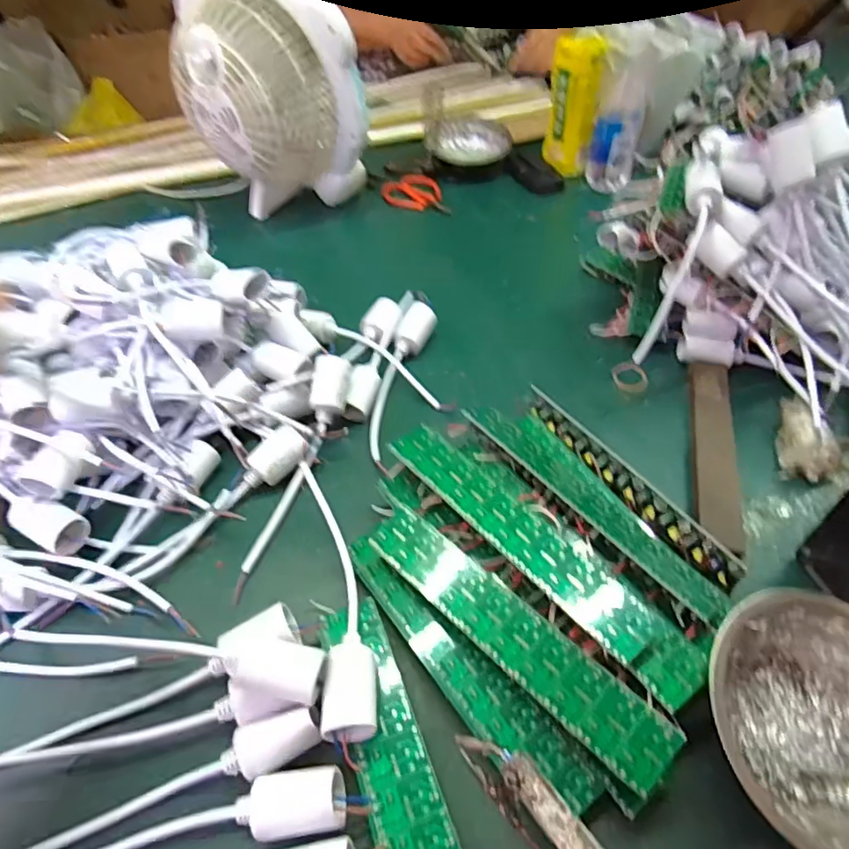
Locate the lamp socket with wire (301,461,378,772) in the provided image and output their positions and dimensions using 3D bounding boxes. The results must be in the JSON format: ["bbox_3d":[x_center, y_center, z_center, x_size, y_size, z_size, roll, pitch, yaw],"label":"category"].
[{"bbox_3d":[-0.054,0.108,0.359,0.031,0.031,0.188,-9,48,-8],"label":"lamp socket with wire"}]

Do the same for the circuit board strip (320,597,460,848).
[{"bbox_3d":[-0.012,0.189,0.294,0.038,0.004,0.202,-18,50,-12],"label":"circuit board strip"}]

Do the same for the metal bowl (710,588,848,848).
[{"bbox_3d":[0.210,0.161,0.294,0.124,0.064,0.123,0,48,0],"label":"metal bowl"}]

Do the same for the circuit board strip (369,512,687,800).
[{"bbox_3d":[0.046,0.118,0.325,0.201,0.007,0.040,35,73,30],"label":"circuit board strip"}]

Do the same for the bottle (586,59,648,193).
[{"bbox_3d":[0.260,-0.398,0.753,0.059,0.145,0.051,10,49,10],"label":"bottle"}]

